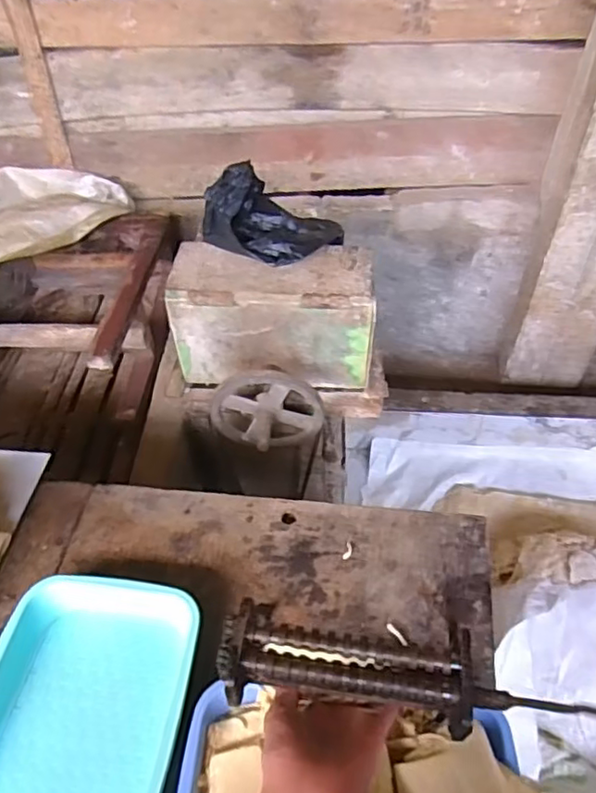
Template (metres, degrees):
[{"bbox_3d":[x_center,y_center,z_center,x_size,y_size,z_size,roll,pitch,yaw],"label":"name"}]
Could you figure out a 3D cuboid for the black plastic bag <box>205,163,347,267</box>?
[{"bbox_3d":[-0.048,-0.316,1.065,0.208,0.095,0.189,33,57,26],"label":"black plastic bag"}]

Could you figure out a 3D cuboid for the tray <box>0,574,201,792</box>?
[{"bbox_3d":[-0.230,0.338,0.625,0.219,0.054,0.313,6,49,6],"label":"tray"}]

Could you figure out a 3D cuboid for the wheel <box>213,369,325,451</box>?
[{"bbox_3d":[-0.060,0.053,1.075,0.194,0.189,0.094,-24,43,29],"label":"wheel"}]

